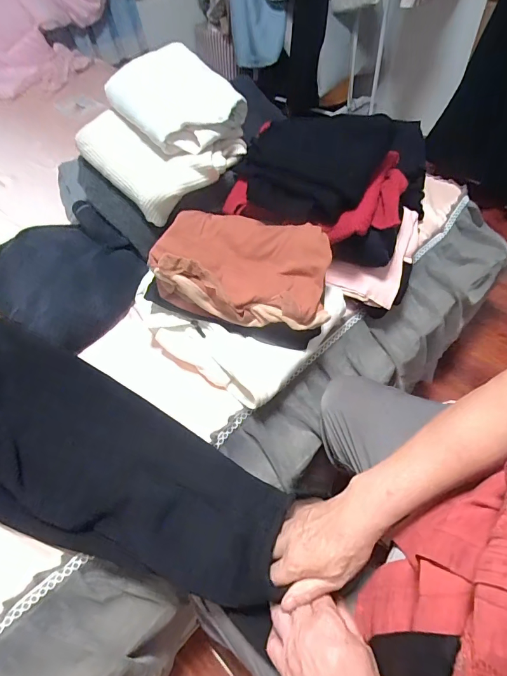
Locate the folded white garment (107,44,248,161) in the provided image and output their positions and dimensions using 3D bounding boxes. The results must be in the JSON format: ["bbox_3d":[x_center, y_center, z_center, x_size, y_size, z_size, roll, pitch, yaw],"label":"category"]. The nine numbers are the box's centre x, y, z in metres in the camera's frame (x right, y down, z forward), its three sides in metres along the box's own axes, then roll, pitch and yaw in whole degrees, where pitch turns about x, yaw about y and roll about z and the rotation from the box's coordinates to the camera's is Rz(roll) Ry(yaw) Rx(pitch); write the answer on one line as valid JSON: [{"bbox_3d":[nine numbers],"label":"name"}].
[{"bbox_3d":[-0.151,-0.465,0.789,0.193,0.099,0.248,-32,56,-20],"label":"folded white garment"}]

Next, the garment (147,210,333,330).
[{"bbox_3d":[-0.014,-0.126,0.666,0.276,0.084,0.188,7,52,10],"label":"garment"}]

